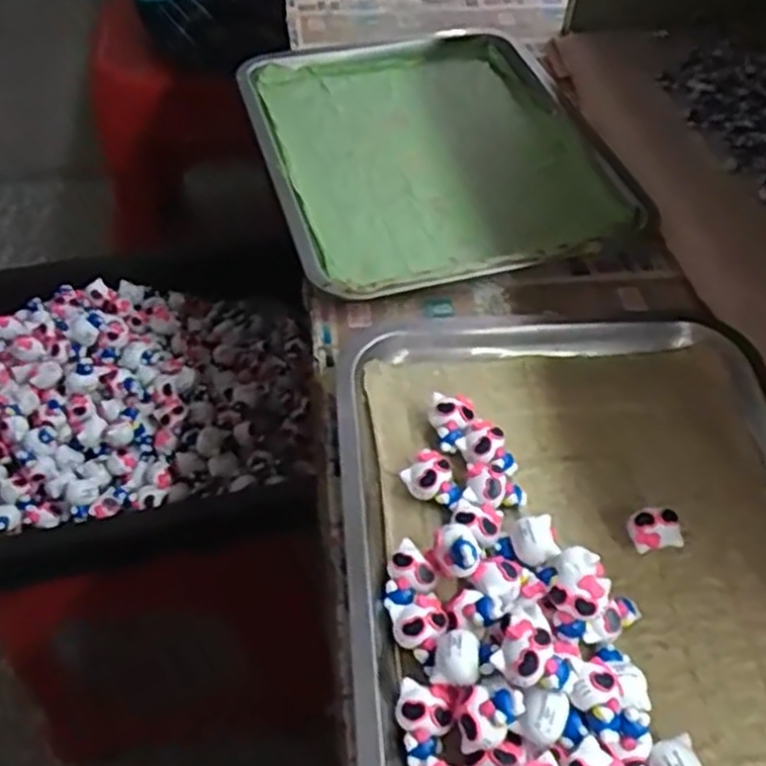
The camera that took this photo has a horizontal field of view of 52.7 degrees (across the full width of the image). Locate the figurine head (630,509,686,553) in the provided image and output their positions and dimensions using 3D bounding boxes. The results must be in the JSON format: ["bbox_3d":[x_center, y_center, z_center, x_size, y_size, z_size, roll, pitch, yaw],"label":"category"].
[{"bbox_3d":[0.146,0.081,0.414,0.025,0.026,0.017,-5,53,-5],"label":"figurine head"}]

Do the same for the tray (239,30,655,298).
[{"bbox_3d":[0.039,-0.206,0.638,0.268,0.030,0.345,-12,54,-10],"label":"tray"}]

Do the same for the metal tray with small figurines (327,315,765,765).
[{"bbox_3d":[0.113,0.100,0.392,0.271,0.051,0.357,-5,53,-5],"label":"metal tray with small figurines"}]

